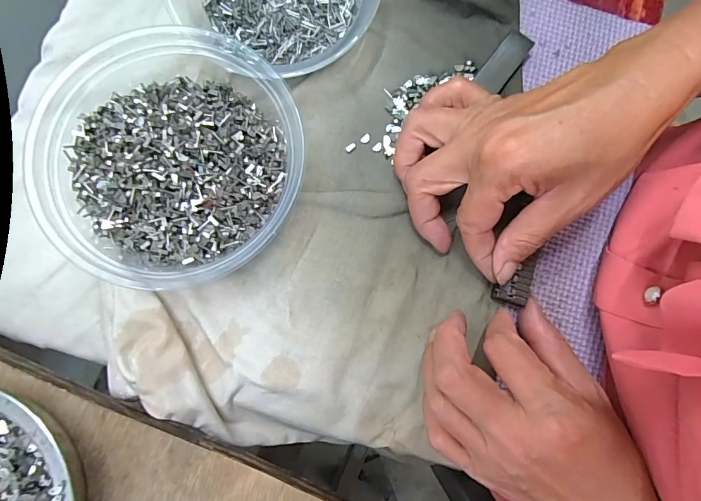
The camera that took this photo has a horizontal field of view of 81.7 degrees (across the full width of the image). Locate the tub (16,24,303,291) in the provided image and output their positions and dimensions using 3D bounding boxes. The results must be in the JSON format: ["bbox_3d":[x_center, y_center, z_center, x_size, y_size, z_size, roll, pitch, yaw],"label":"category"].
[{"bbox_3d":[-0.094,-0.046,0.225,0.131,0.057,0.125,0,81,-2],"label":"tub"}]

